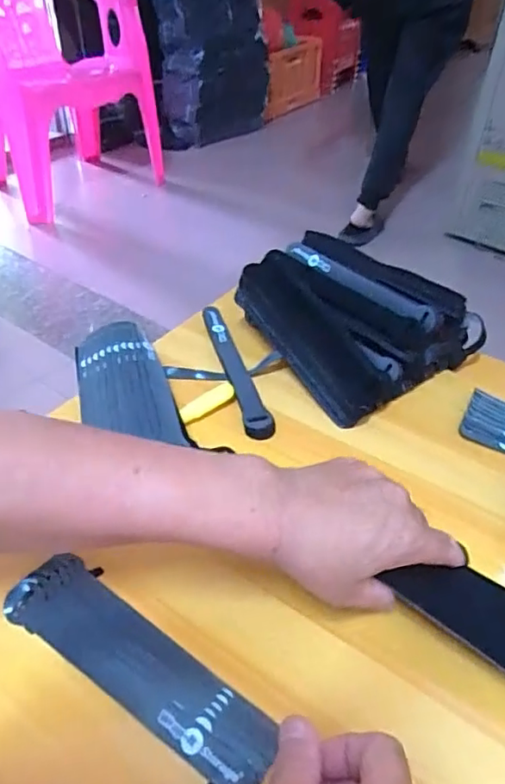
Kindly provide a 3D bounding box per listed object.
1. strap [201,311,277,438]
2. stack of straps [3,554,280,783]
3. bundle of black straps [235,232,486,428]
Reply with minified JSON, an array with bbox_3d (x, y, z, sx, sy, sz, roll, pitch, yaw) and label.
[{"bbox_3d":[-0.018,-0.026,0.586,0.027,0.014,0.197,-10,42,-13],"label":"strap"},{"bbox_3d":[-0.075,0.175,0.365,0.198,0.011,0.058,29,48,28],"label":"stack of straps"},{"bbox_3d":[0.100,-0.083,0.601,0.166,0.082,0.194,-26,48,-28],"label":"bundle of black straps"}]

